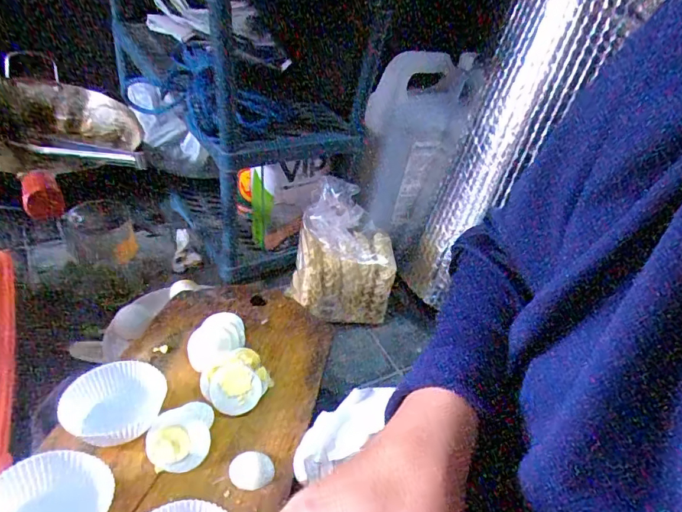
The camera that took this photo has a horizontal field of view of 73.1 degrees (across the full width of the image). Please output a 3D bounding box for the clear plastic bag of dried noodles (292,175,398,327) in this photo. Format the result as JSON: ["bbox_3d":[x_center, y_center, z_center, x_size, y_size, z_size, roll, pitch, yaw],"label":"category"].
[{"bbox_3d":[0.007,0.000,0.630,0.132,0.177,0.078,3,40,-12],"label":"clear plastic bag of dried noodles"}]

